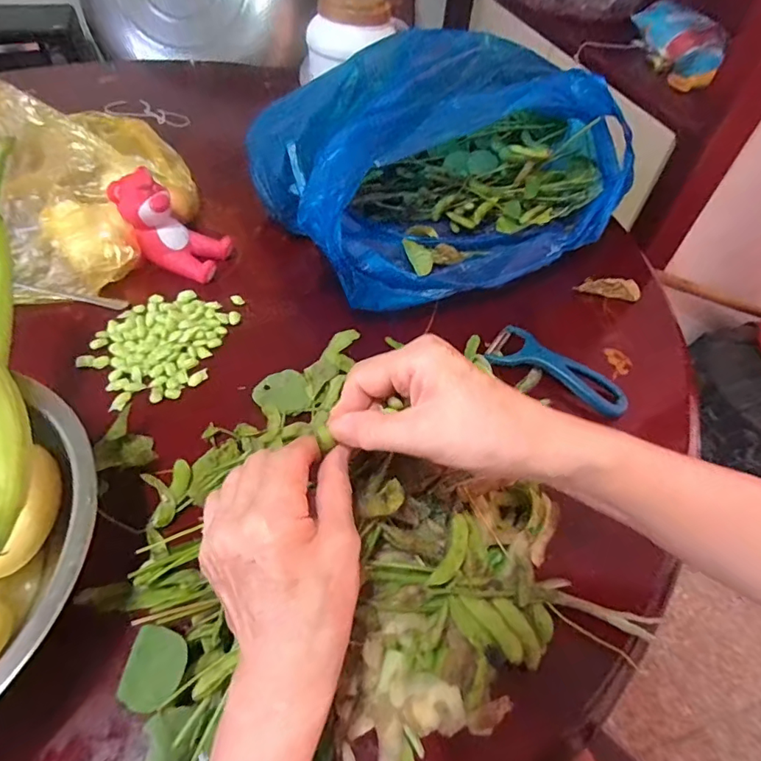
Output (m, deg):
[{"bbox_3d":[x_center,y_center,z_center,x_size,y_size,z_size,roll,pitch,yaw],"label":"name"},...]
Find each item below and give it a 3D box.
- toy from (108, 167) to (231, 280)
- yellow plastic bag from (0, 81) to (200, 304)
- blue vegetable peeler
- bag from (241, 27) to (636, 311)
[{"bbox_3d":[-0.225,-0.169,0.539,0.103,0.091,0.065,15,51,6],"label":"toy"},{"bbox_3d":[-0.402,-0.229,0.553,0.348,0.114,0.277,2,51,-5],"label":"yellow plastic bag"},{"bbox_3d":[0.182,-0.013,0.510,0.142,0.017,0.061,27,53,15],"label":"blue vegetable peeler"},{"bbox_3d":[0.078,-0.252,0.590,0.394,0.167,0.280,-18,55,-19],"label":"bag"}]

